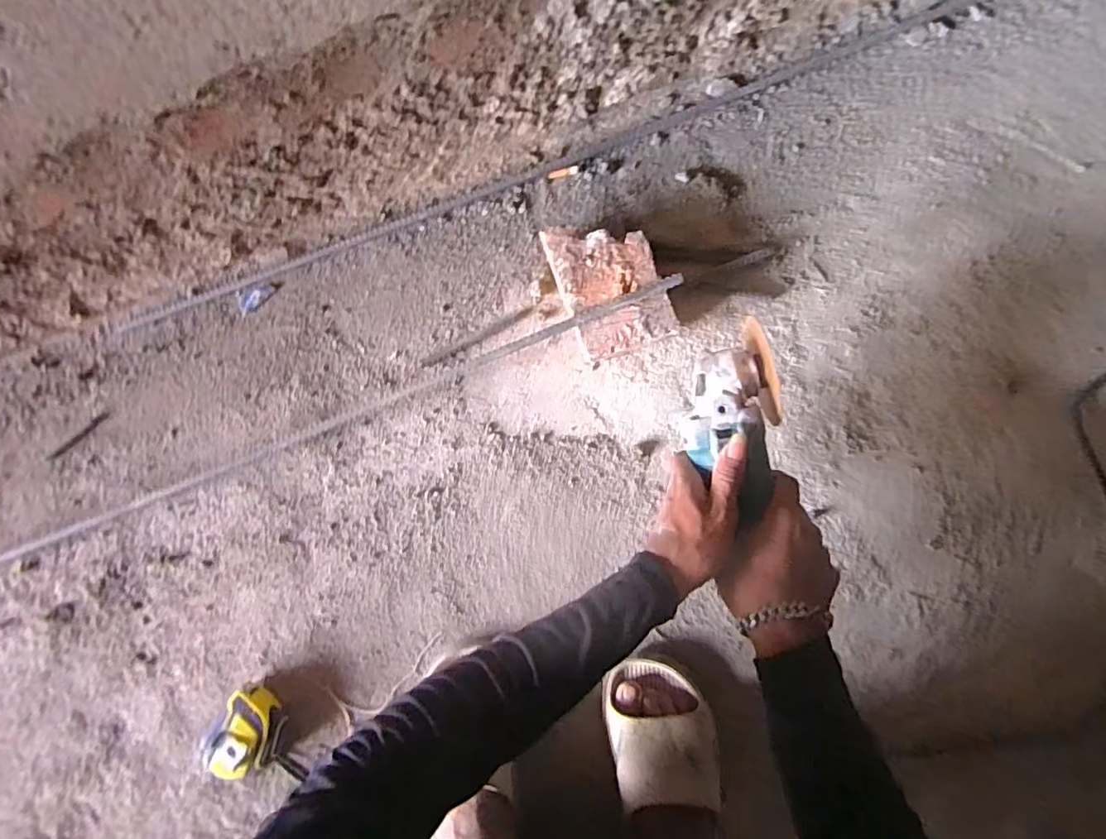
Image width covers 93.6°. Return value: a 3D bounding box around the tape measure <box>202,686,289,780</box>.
[{"bbox_3d":[-0.307,0.316,0.525,0.069,0.041,0.074,0,82,3],"label":"tape measure"}]

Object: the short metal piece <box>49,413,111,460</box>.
[{"bbox_3d":[-0.541,0.019,0.593,0.078,0.006,0.010,-41,82,-3],"label":"short metal piece"}]

